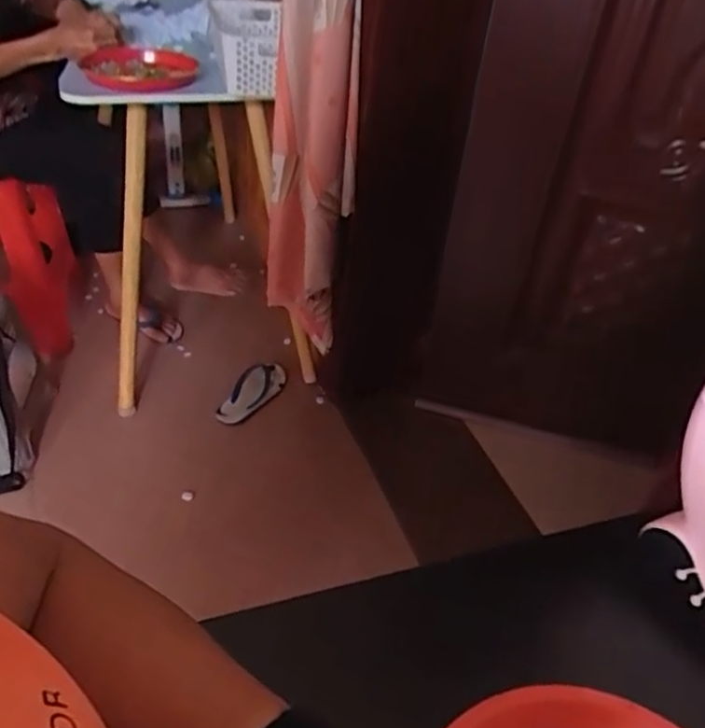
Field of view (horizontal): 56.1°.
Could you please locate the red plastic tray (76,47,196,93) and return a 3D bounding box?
[{"bbox_3d":[-0.396,-0.552,1.234,0.199,0.025,0.194,-10,43,-20],"label":"red plastic tray"}]

